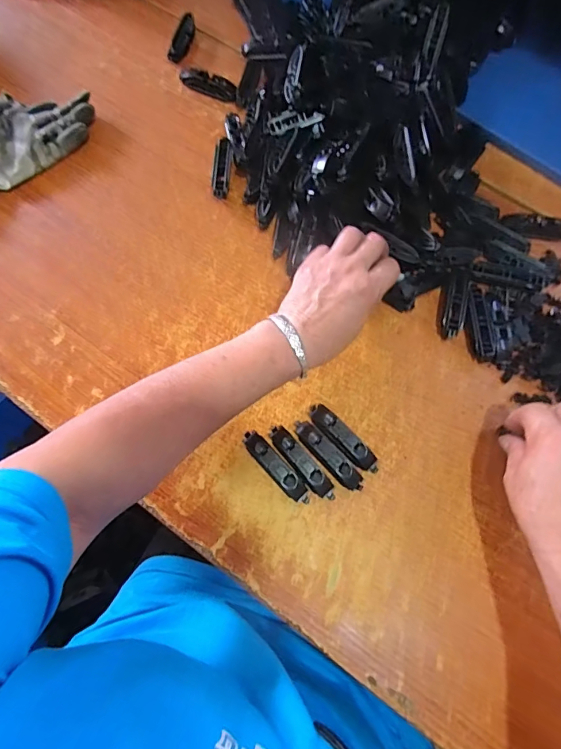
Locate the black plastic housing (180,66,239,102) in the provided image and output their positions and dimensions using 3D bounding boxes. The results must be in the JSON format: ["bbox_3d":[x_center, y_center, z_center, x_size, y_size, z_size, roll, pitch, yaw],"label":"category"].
[{"bbox_3d":[-0.087,-0.361,0.533,0.082,0.014,0.022,30,76,9],"label":"black plastic housing"}]

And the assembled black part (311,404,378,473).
[{"bbox_3d":[0.059,0.060,0.403,0.018,0.019,0.081,-43,78,-11],"label":"assembled black part"}]

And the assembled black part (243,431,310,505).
[{"bbox_3d":[-0.004,0.085,0.394,0.017,0.017,0.081,-40,77,-11],"label":"assembled black part"}]

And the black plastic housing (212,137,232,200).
[{"bbox_3d":[-0.067,-0.238,0.498,0.020,0.016,0.073,1,73,0],"label":"black plastic housing"}]

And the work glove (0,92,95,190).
[{"bbox_3d":[-0.320,-0.273,0.501,0.201,0.029,0.102,-38,77,-10],"label":"work glove"}]

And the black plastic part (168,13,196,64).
[{"bbox_3d":[-0.127,-0.439,0.559,0.020,0.016,0.073,11,74,4],"label":"black plastic part"}]

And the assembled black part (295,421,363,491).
[{"bbox_3d":[0.044,0.075,0.400,0.019,0.018,0.082,-42,77,-11],"label":"assembled black part"}]

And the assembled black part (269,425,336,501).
[{"bbox_3d":[0.020,0.081,0.395,0.021,0.017,0.081,-41,77,-11],"label":"assembled black part"}]

